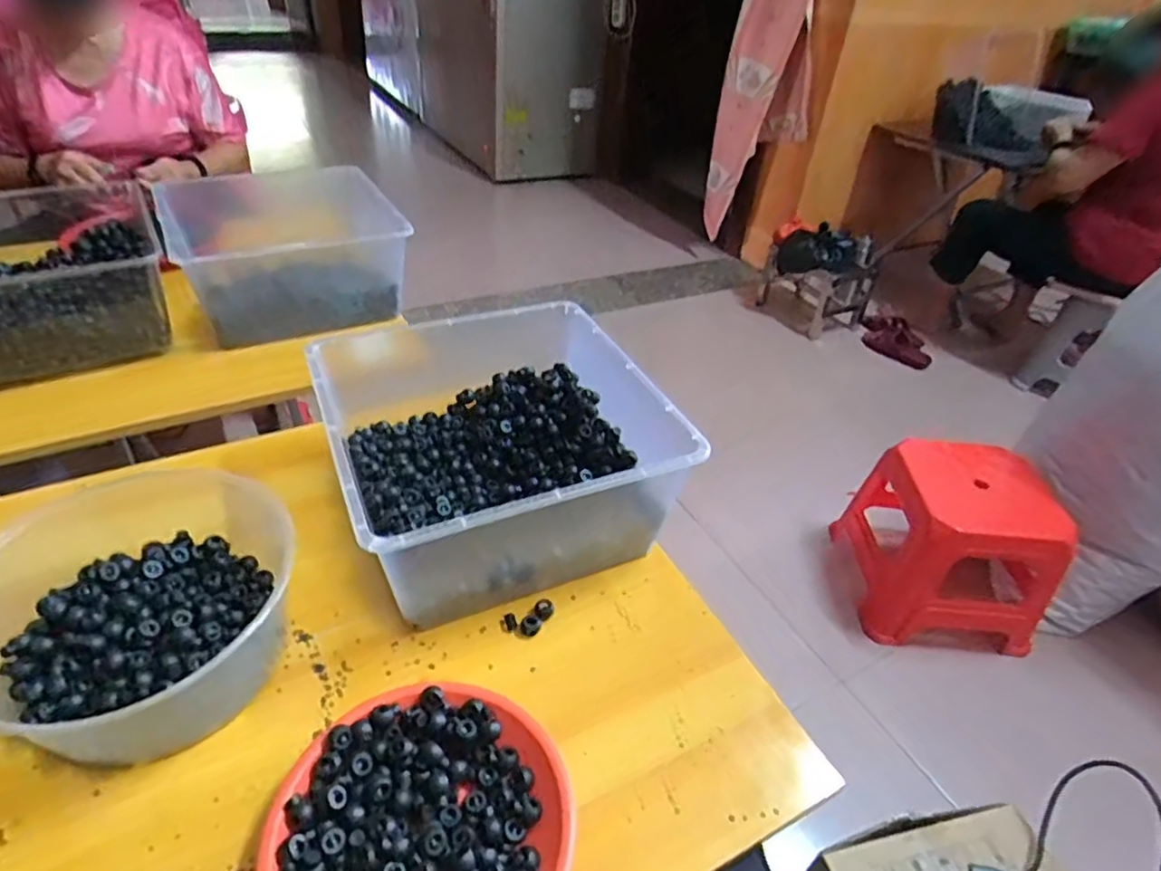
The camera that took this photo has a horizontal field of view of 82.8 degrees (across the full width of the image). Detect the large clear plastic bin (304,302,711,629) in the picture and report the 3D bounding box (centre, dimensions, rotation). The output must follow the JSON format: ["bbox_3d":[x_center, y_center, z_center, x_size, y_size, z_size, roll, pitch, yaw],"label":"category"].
[{"bbox_3d":[-0.087,0.020,0.668,0.301,0.148,0.292,-14,42,-22],"label":"large clear plastic bin"}]

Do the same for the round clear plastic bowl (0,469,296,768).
[{"bbox_3d":[-0.362,0.132,0.527,0.224,0.110,0.230,3,38,-3],"label":"round clear plastic bowl"}]

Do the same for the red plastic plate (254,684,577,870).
[{"bbox_3d":[-0.108,0.264,0.448,0.198,0.031,0.177,-5,40,-13],"label":"red plastic plate"}]

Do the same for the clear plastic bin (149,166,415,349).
[{"bbox_3d":[-0.409,-0.258,0.926,0.282,0.147,0.224,-18,44,-27],"label":"clear plastic bin"}]

